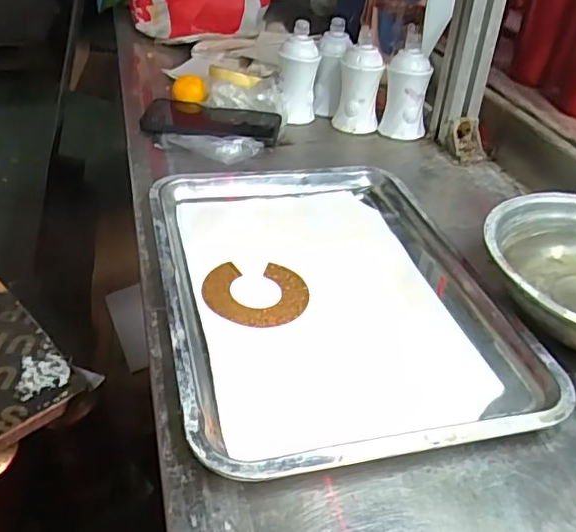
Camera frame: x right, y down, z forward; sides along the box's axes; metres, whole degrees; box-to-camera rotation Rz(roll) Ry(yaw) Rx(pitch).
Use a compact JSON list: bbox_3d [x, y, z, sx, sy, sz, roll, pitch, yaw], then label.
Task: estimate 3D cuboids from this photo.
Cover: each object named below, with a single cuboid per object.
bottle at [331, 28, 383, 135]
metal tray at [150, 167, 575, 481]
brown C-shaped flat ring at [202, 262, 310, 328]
[{"bbox_3d":[0.087,-0.226,0.743,0.057,0.106,0.050,-10,39,-10],"label":"bottle"},{"bbox_3d":[0.031,0.008,0.474,0.256,0.026,0.335,-11,39,-11],"label":"metal tray"},{"bbox_3d":[-0.025,0.023,0.466,0.082,0.005,0.077,3,32,-8],"label":"brown C-shaped flat ring"}]

